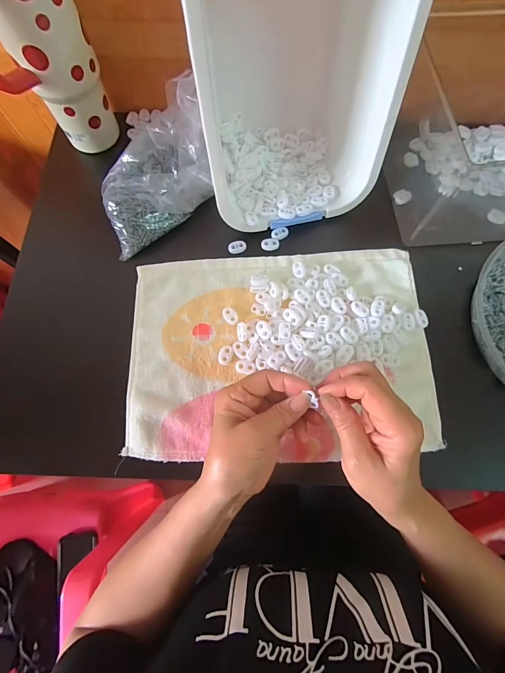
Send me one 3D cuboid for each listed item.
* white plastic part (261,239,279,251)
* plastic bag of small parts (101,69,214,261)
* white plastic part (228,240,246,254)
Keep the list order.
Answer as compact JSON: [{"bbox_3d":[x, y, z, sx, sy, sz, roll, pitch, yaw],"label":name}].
[{"bbox_3d":[0.023,-0.117,0.395,0.022,0.004,0.017,0,74,0],"label":"white plastic part"},{"bbox_3d":[-0.114,-0.184,0.355,0.123,0.109,0.125,-10,75,-3],"label":"plastic bag of small parts"},{"bbox_3d":[-0.019,-0.112,0.393,0.022,0.004,0.014,-11,75,-3],"label":"white plastic part"}]

